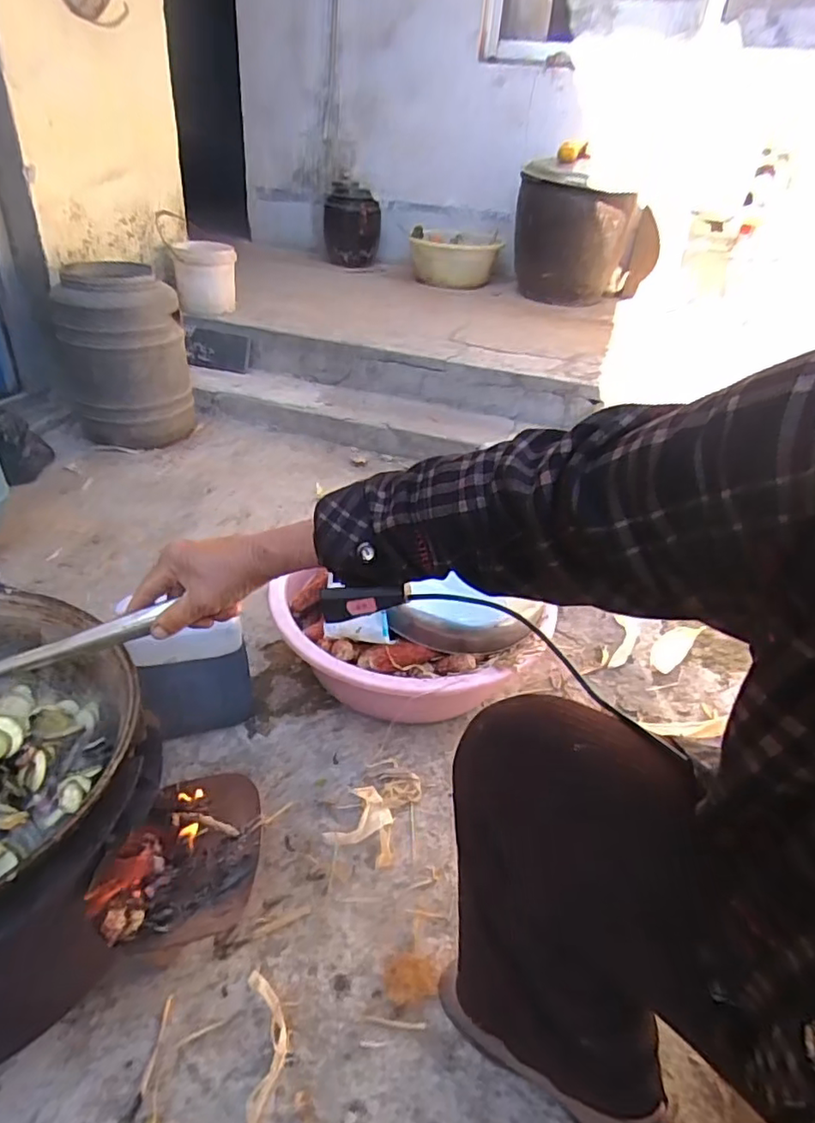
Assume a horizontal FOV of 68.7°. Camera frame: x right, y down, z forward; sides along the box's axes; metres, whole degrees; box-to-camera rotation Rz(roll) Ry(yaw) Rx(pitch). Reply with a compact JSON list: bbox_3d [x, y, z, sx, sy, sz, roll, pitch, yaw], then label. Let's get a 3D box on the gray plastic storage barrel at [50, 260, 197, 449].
[{"bbox_3d":[-0.778,-0.569,1.641,0.302,0.449,0.371,-13,37,-27],"label":"gray plastic storage barrel"}]

